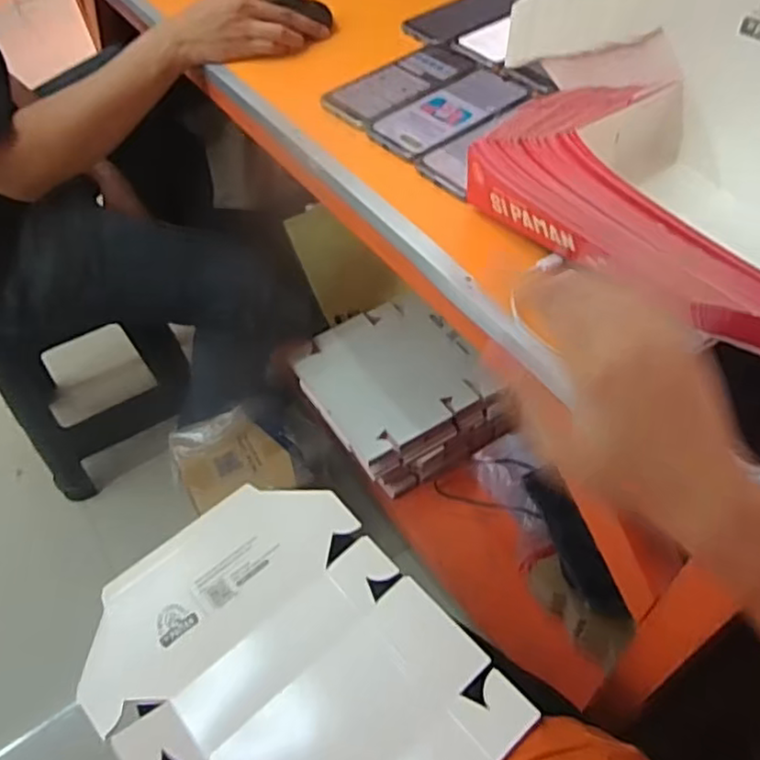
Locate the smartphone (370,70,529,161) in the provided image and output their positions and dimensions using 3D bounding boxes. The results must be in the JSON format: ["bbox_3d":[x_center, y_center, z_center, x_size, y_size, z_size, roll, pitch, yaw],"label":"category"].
[{"bbox_3d":[0.072,-0.279,0.683,0.175,0.007,0.087,-37,58,-21],"label":"smartphone"}]

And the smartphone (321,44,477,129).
[{"bbox_3d":[0.022,-0.330,0.732,0.177,0.007,0.087,-39,59,-22],"label":"smartphone"}]

